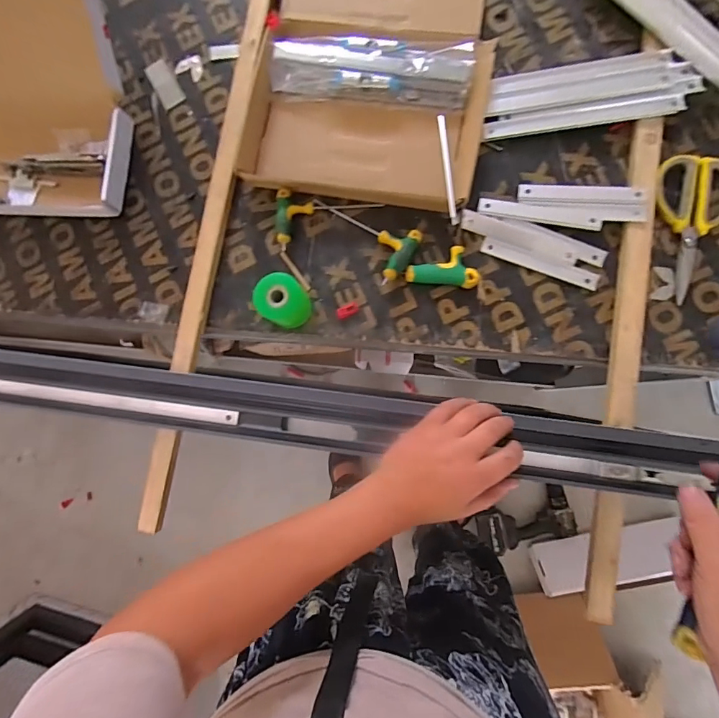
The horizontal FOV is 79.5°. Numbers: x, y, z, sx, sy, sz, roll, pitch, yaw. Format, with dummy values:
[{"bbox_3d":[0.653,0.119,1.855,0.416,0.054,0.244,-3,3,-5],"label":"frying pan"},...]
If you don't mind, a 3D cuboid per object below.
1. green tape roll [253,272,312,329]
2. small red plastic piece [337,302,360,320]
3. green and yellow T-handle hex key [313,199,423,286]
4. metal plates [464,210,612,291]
[{"bbox_3d":[-0.087,-0.067,0.505,0.053,0.062,0.052,29,90,7],"label":"green tape roll"},{"bbox_3d":[-0.014,-0.058,0.526,0.029,0.008,0.013,-25,84,4],"label":"small red plastic piece"},{"bbox_3d":[-0.001,-0.140,0.519,0.137,0.020,0.071,20,89,7],"label":"green and yellow T-handle hex key"},{"bbox_3d":[0.202,-0.131,0.512,0.168,0.006,0.050,22,89,7],"label":"metal plates"}]

